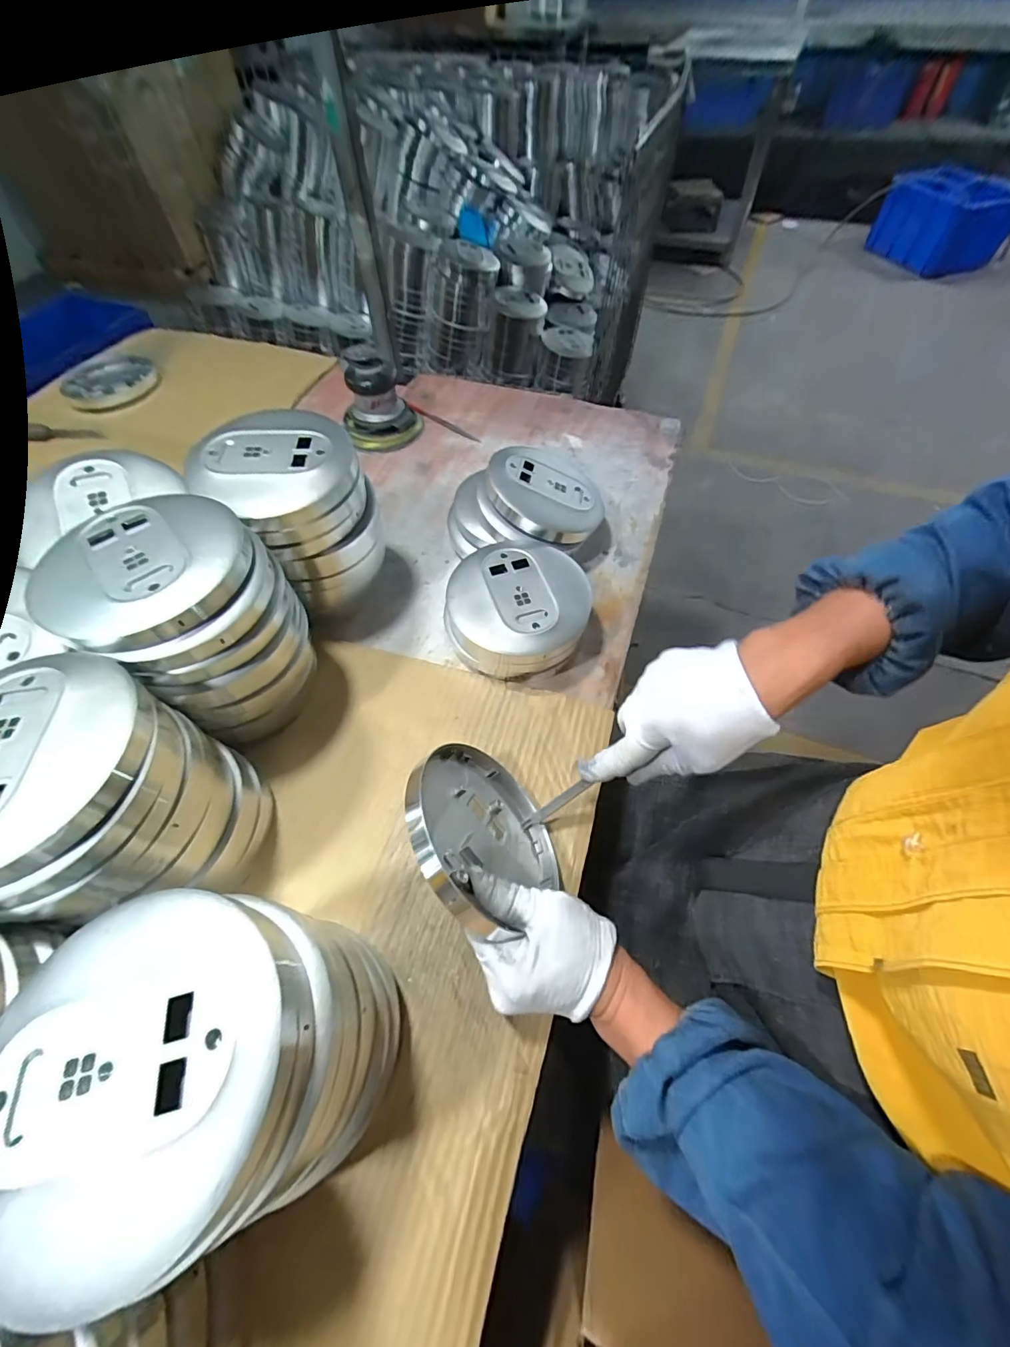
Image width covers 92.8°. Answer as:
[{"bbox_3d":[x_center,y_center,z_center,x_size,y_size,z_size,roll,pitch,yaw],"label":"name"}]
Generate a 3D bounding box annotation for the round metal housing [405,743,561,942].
[{"bbox_3d":[-0.017,0.111,0.346,0.019,0.138,0.122,-37,71,23],"label":"round metal housing"}]

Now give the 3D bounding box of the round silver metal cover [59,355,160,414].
[{"bbox_3d":[-0.623,-0.450,0.751,0.143,0.021,0.136,0,58,-1],"label":"round silver metal cover"}]

